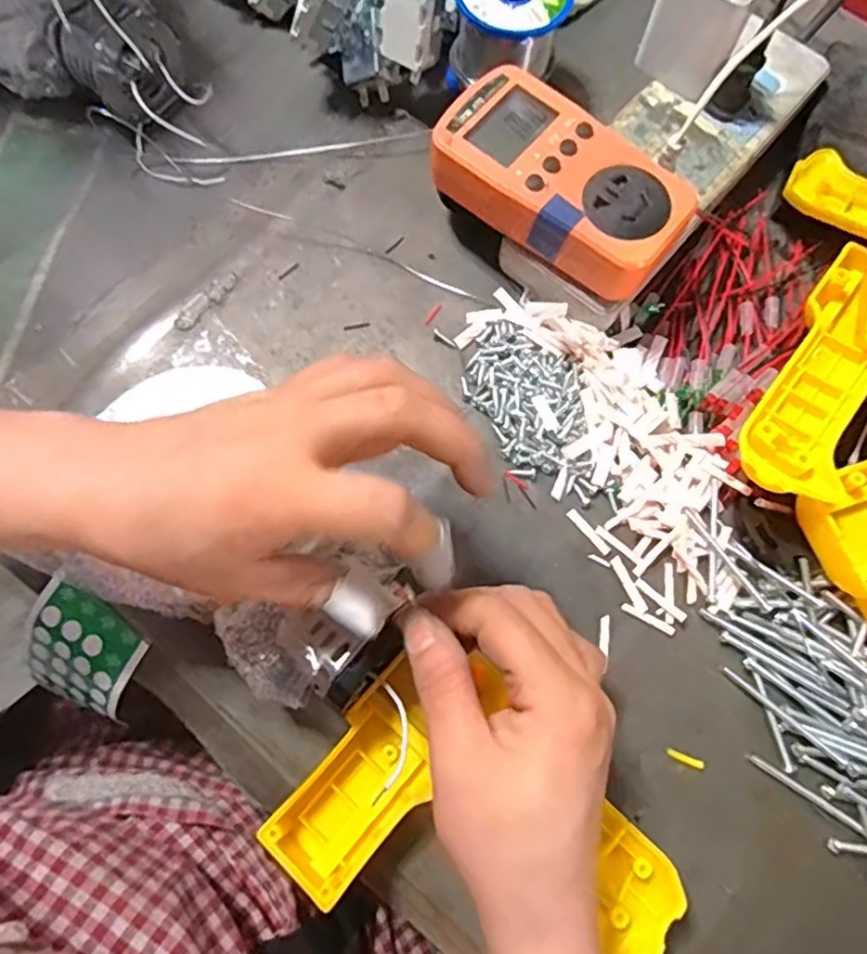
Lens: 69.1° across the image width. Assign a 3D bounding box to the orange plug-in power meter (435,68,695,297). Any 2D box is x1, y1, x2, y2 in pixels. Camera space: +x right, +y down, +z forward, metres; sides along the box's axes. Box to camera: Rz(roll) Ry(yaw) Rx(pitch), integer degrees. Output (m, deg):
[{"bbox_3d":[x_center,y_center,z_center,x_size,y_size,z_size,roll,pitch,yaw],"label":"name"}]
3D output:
[{"bbox_3d":[0.063,-0.146,0.317,0.126,0.025,0.069,38,77,8],"label":"orange plug-in power meter"}]

